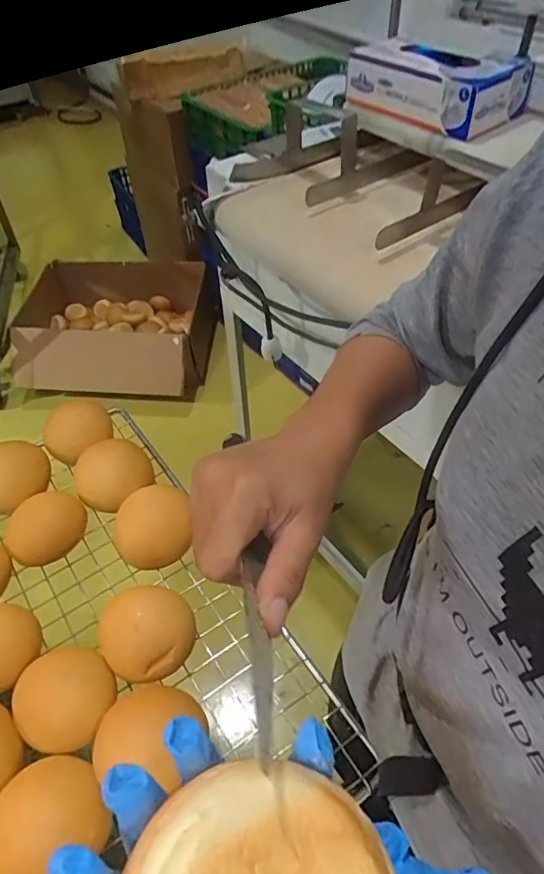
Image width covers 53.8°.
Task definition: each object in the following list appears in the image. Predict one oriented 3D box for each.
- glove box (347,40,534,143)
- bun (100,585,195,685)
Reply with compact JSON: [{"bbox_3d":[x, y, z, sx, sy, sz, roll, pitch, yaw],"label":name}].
[{"bbox_3d":[0.214,-0.463,0.703,0.203,0.065,0.119,32,57,27],"label":"glove box"},{"bbox_3d":[-0.115,0.182,0.501,0.080,0.049,0.080,-1,48,2],"label":"bun"}]

